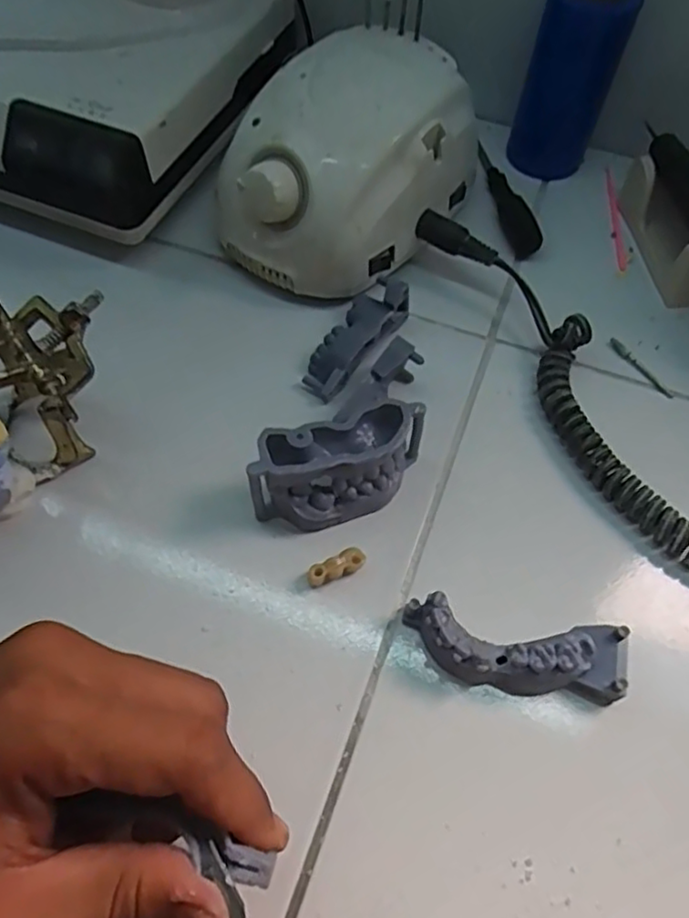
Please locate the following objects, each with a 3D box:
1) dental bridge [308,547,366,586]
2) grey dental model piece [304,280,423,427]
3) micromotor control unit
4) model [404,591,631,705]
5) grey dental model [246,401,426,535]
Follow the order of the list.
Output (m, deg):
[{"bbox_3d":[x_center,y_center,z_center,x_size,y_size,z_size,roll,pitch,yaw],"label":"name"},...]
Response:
[{"bbox_3d":[-0.003,0.047,0.284,0.025,0.013,0.008,-24,63,-13],"label":"dental bridge"},{"bbox_3d":[0.015,-0.056,0.335,0.048,0.028,0.069,37,67,19],"label":"grey dental model piece"},{"bbox_3d":[0.001,-0.158,0.361,0.098,0.083,0.137,34,66,18],"label":"micromotor control unit"},{"bbox_3d":[0.068,0.076,0.264,0.086,0.020,0.029,8,60,4],"label":"model"},{"bbox_3d":[-0.001,0.005,0.291,0.079,0.042,0.032,-15,61,-9],"label":"grey dental model"}]

